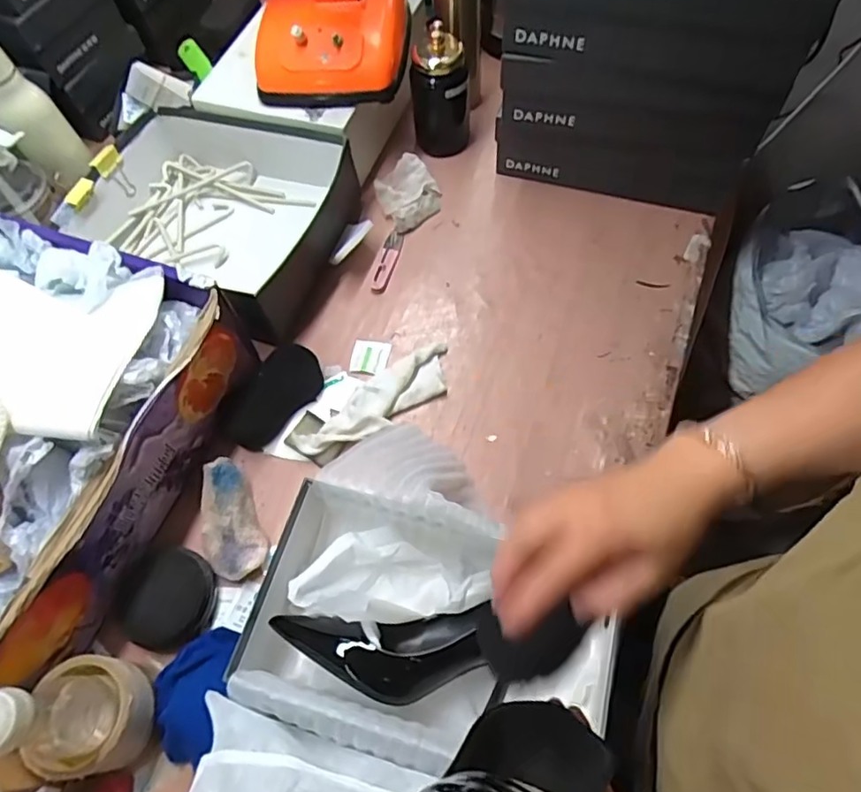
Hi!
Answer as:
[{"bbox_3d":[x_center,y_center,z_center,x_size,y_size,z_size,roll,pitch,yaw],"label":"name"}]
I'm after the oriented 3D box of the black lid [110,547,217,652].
[{"bbox_3d":[-0.261,0.196,0.577,0.089,0.021,0.090,-2,63,3],"label":"black lid"}]

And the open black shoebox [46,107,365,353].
[{"bbox_3d":[-0.289,-0.227,0.763,0.326,0.093,0.267,16,65,12],"label":"open black shoebox"}]

